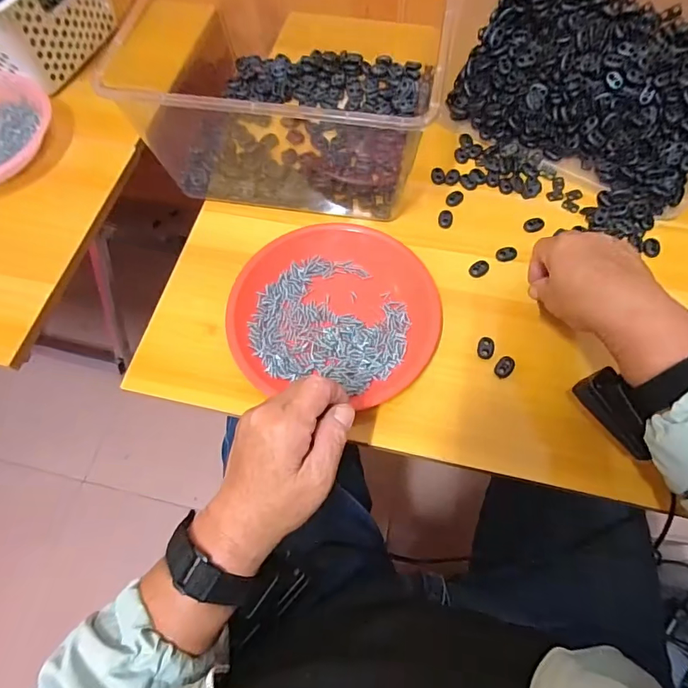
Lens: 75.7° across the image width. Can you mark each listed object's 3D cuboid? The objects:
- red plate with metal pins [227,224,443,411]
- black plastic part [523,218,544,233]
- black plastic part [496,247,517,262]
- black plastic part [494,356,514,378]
[{"bbox_3d":[-0.007,-0.039,0.430,0.191,0.023,0.192,-1,66,2],"label":"red plate with metal pins"},{"bbox_3d":[0.203,-0.128,0.474,0.021,0.007,0.015,-24,67,-8],"label":"black plastic part"},{"bbox_3d":[0.170,-0.094,0.461,0.022,0.007,0.014,-25,68,-8],"label":"black plastic part"},{"bbox_3d":[0.149,0.022,0.414,0.014,0.011,0.020,40,73,17],"label":"black plastic part"}]

